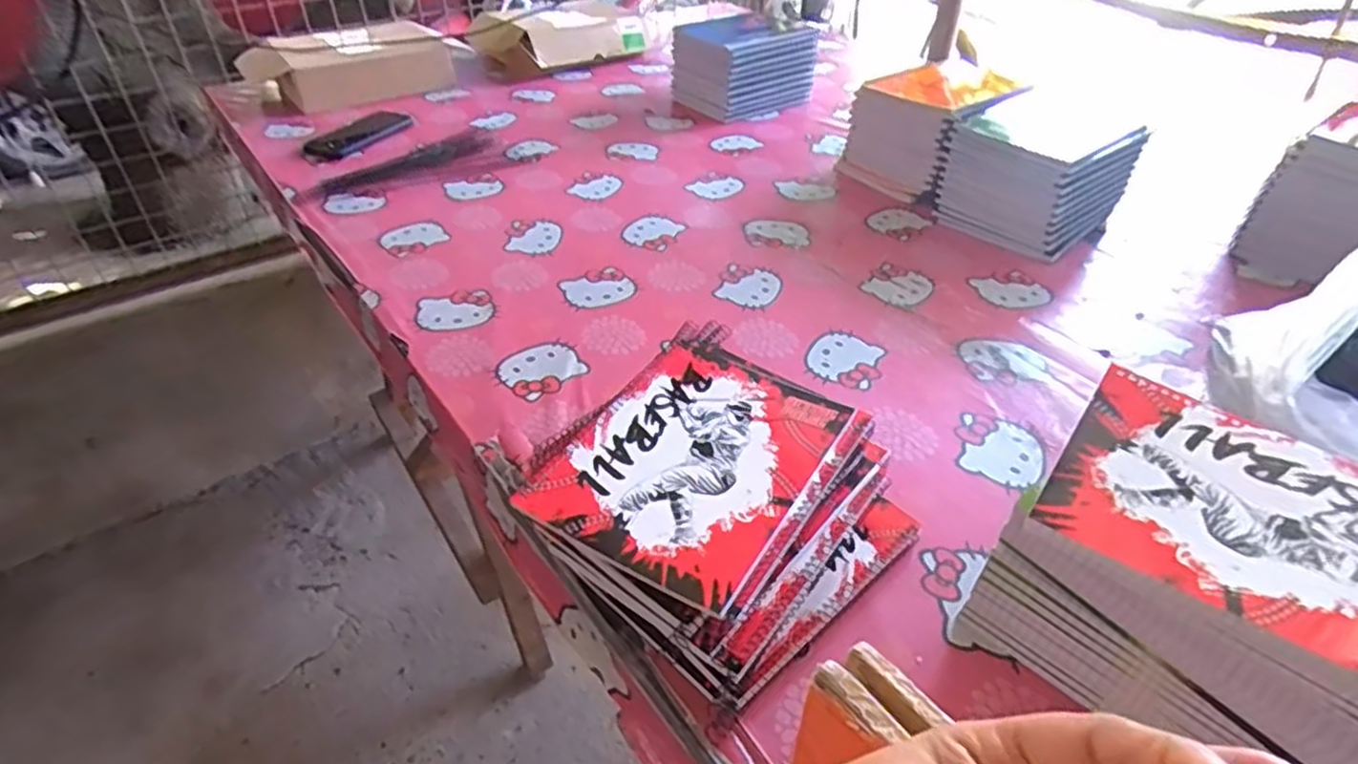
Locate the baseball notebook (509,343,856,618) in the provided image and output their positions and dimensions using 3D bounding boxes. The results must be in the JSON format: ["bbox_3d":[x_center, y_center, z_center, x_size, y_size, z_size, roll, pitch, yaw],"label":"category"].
[{"bbox_3d":[0.012,0.047,0.474,0.149,0.008,0.194,22,45,24],"label":"baseball notebook"}]

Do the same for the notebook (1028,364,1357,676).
[{"bbox_3d":[0.302,0.069,0.364,0.194,0.007,0.144,27,47,28],"label":"notebook"}]

